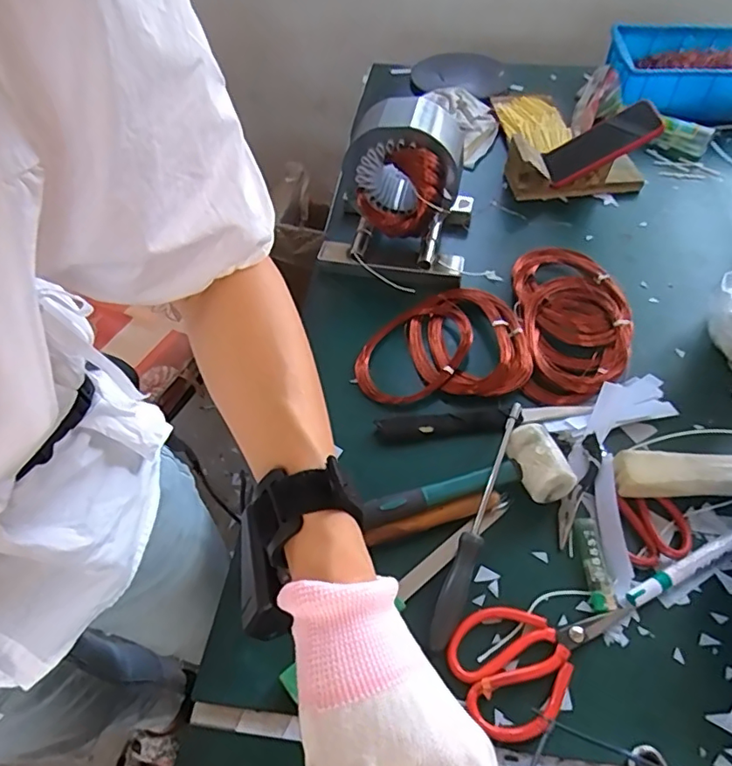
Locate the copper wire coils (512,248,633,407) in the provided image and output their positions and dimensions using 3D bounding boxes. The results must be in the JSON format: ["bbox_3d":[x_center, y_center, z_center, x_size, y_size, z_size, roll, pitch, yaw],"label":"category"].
[{"bbox_3d":[0.258,-0.084,0.679,0.131,0.026,0.251,3,53,3],"label":"copper wire coils"}]

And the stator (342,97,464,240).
[{"bbox_3d":[0.046,-0.277,0.711,0.143,0.138,0.143,0,53,1],"label":"stator"}]

